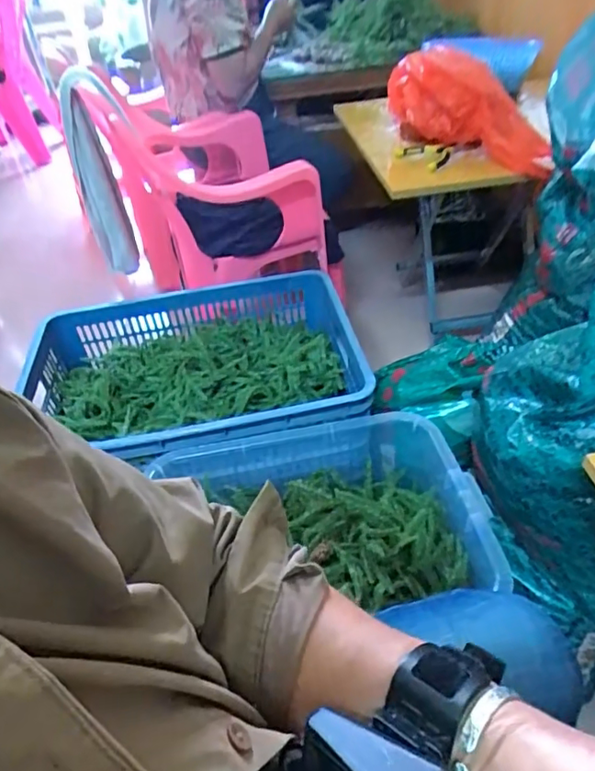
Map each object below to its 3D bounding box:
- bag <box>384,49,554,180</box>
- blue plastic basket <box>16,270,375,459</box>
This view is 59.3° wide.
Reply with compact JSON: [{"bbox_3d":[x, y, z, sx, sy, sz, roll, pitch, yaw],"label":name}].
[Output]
[{"bbox_3d":[0.326,-0.479,0.948,0.347,0.136,0.150,15,35,-25],"label":"bag"},{"bbox_3d":[-0.197,-0.021,0.997,0.621,0.141,0.415,-6,42,1],"label":"blue plastic basket"}]

